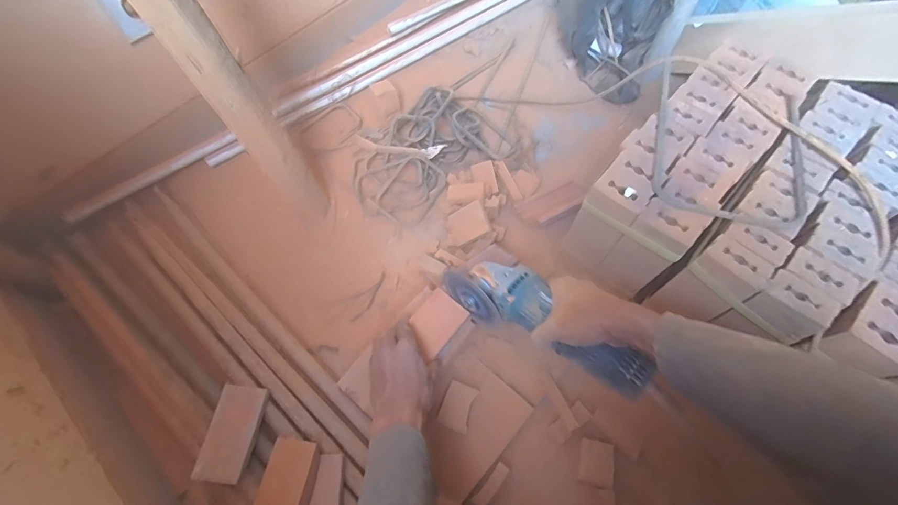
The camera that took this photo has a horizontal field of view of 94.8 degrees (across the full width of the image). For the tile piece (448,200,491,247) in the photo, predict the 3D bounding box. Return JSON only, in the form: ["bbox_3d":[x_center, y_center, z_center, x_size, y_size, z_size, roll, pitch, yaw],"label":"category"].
[{"bbox_3d":[0.032,-0.048,0.690,0.066,0.007,0.056,-26,86,21],"label":"tile piece"}]

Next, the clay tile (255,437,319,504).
[{"bbox_3d":[-0.203,0.292,0.503,0.057,0.021,0.116,9,65,6],"label":"clay tile"}]

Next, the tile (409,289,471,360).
[{"bbox_3d":[-0.017,0.099,0.582,0.062,0.006,0.084,42,64,2],"label":"tile"}]

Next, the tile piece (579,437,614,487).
[{"bbox_3d":[0.202,0.285,0.561,0.042,0.006,0.053,11,65,7],"label":"tile piece"}]

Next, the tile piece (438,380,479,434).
[{"bbox_3d":[0.013,0.221,0.593,0.042,0.013,0.062,17,66,10],"label":"tile piece"}]

